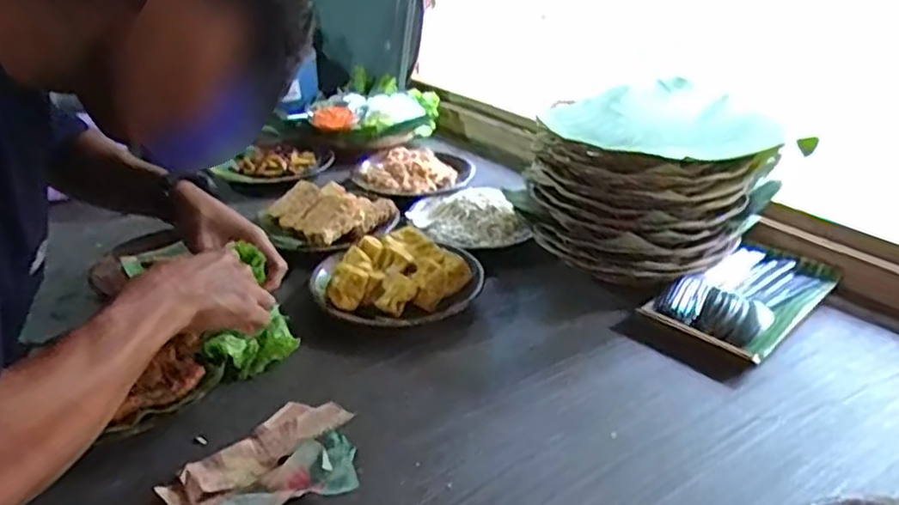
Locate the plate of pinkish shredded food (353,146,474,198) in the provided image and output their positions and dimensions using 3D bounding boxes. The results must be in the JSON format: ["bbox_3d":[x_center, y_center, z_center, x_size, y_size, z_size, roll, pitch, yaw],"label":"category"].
[{"bbox_3d":[-0.051,-0.128,1.045,0.181,0.028,0.172,1,28,0],"label":"plate of pinkish shredded food"}]

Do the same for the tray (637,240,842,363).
[{"bbox_3d":[0.320,0.045,0.736,0.216,0.038,0.119,-24,37,-38],"label":"tray"}]

